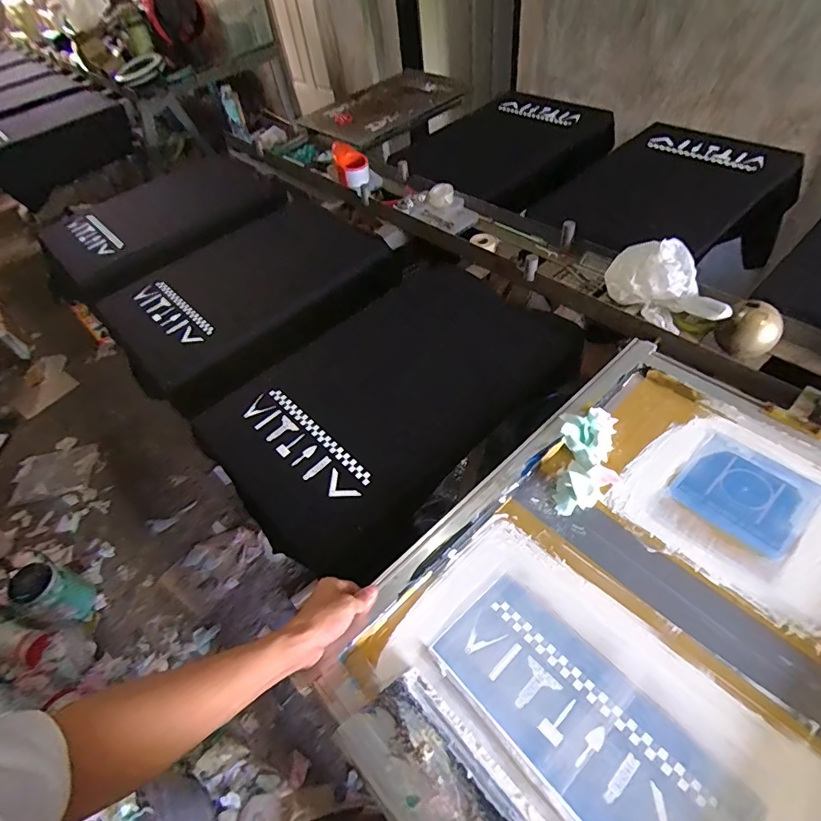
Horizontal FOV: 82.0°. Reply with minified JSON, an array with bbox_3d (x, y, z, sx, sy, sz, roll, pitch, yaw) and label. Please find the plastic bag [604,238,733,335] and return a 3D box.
[{"bbox_3d":[0.461,-0.219,0.856,0.111,0.105,0.236,-24,51,-11],"label":"plastic bag"}]

